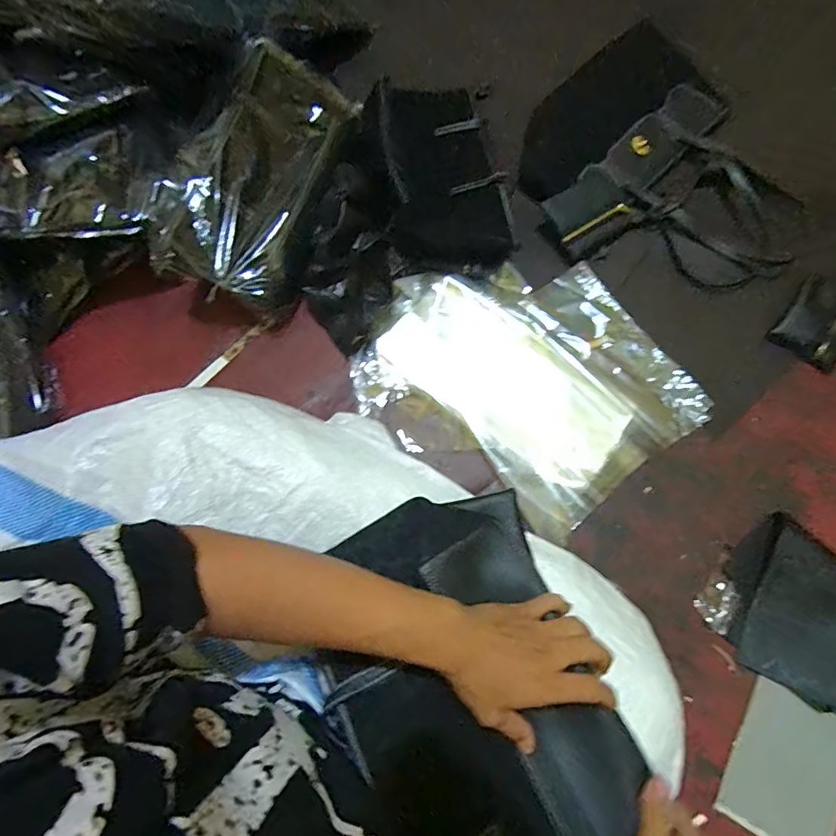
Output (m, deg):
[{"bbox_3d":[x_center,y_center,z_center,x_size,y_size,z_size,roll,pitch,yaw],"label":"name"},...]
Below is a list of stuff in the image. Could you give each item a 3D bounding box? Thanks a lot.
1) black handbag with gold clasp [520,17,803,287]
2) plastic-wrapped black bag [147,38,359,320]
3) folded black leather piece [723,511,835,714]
[{"bbox_3d":[0.370,-0.391,0.769,0.355,0.064,0.466,-31,86,-4],"label":"black handbag with gold clasp"},{"bbox_3d":[-0.228,-0.354,0.687,0.216,0.100,0.394,26,76,-24],"label":"plastic-wrapped black bag"},{"bbox_3d":[0.517,0.259,0.603,0.223,0.025,0.192,34,78,10],"label":"folded black leather piece"}]

